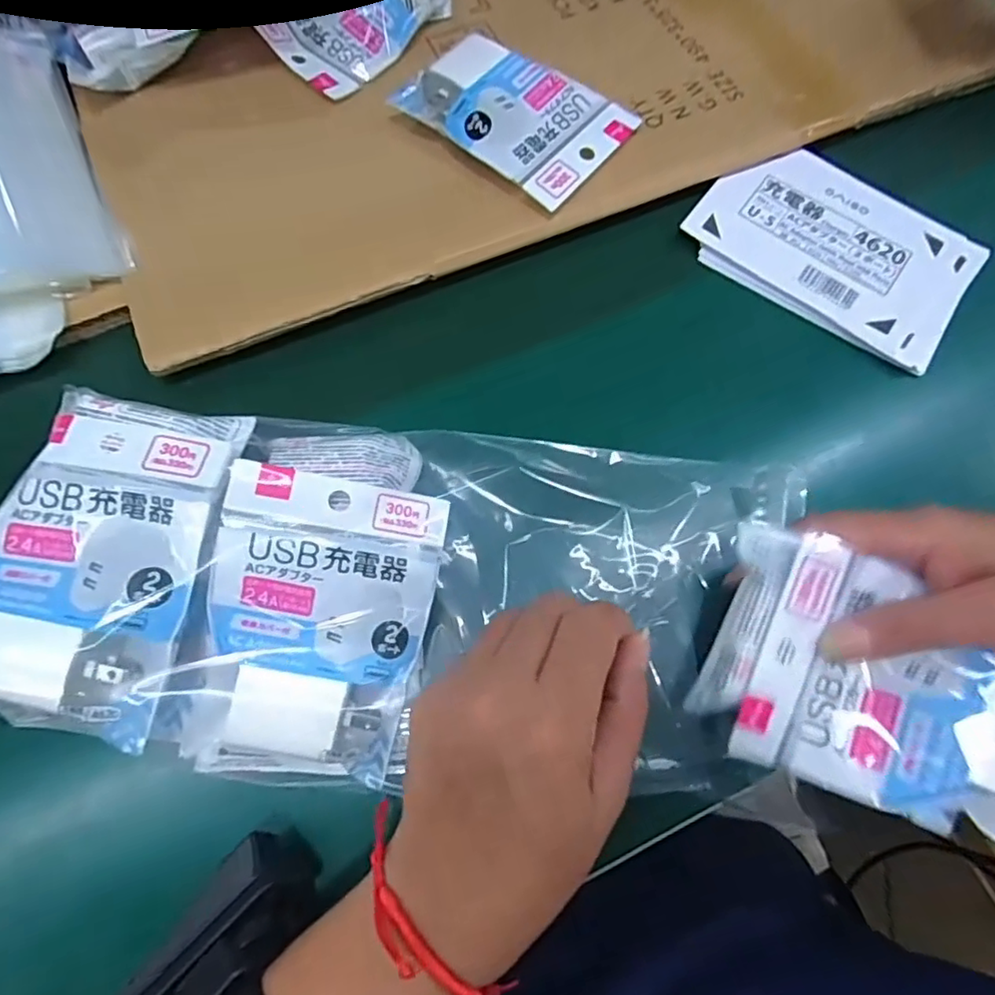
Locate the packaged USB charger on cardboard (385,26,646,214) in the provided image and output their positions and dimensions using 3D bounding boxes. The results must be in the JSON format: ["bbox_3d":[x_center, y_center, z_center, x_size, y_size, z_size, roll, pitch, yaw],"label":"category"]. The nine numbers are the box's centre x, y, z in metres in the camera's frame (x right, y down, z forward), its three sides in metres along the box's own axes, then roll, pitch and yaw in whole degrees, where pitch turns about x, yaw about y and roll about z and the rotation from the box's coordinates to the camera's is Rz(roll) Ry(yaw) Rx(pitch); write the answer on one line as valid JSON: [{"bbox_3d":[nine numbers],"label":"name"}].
[{"bbox_3d":[0.014,-0.240,0.371,0.124,0.031,0.091,39,75,13],"label":"packaged USB charger on cardboard"}]

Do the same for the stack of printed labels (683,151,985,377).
[{"bbox_3d":[0.211,-0.159,0.373,0.161,0.009,0.112,36,74,12],"label":"stack of printed labels"}]

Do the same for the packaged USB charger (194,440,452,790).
[{"bbox_3d":[-0.078,0.042,0.268,0.092,0.041,0.156,12,71,4],"label":"packaged USB charger"}]

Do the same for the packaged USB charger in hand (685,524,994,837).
[{"bbox_3d":[0.160,0.077,0.246,0.133,0.017,0.094,18,88,12],"label":"packaged USB charger in hand"}]

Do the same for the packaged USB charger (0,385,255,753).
[{"bbox_3d":[-0.170,0.023,0.255,0.088,0.026,0.138,11,71,4],"label":"packaged USB charger"}]

